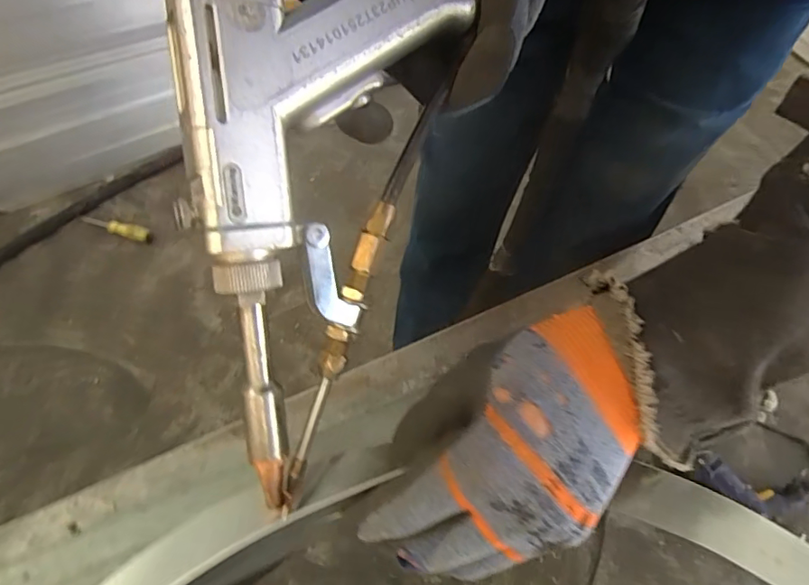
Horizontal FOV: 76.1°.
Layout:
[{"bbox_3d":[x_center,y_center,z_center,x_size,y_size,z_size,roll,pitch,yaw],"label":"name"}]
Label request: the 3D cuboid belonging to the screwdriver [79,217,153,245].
[{"bbox_3d":[-0.697,-0.161,1.250,0.209,0.025,0.038,20,52,13],"label":"screwdriver"}]

